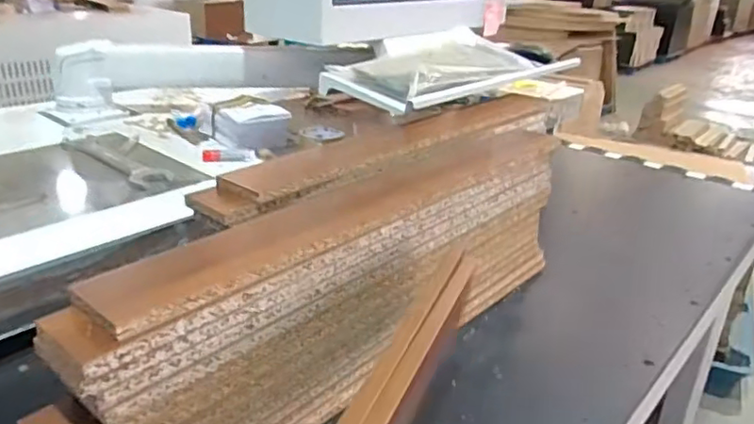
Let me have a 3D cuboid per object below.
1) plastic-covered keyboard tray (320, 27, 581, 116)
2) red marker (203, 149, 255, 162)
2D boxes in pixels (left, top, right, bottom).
[{"bbox_3d":[0.178,-0.309,1.244,0.221,0.075,0.597,22,31,37],"label":"plastic-covered keyboard tray"},{"bbox_3d":[-0.264,-0.101,1.076,0.088,0.020,0.016,-5,25,-17],"label":"red marker"}]

